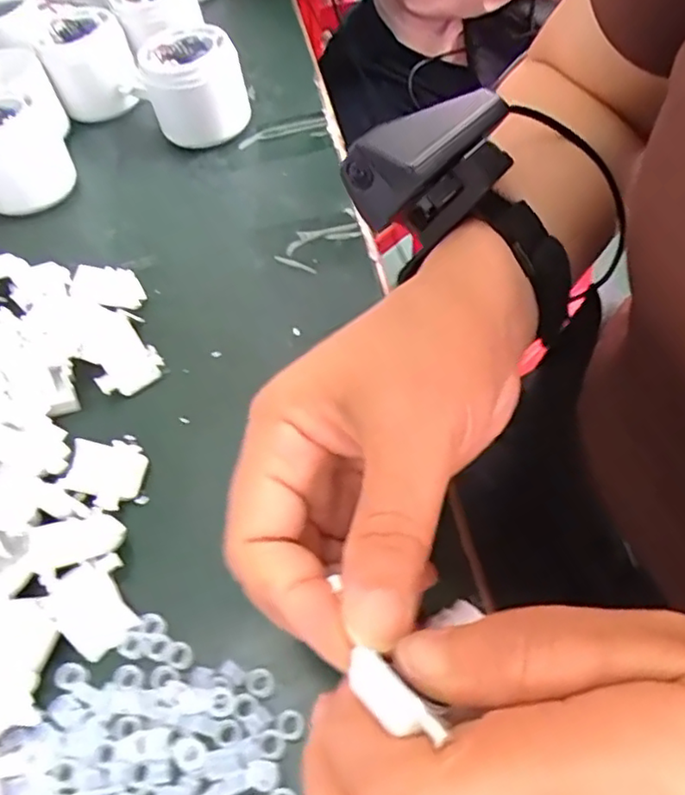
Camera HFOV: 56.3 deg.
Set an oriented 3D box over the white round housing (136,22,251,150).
[{"bbox_3d":[-0.093,-0.198,0.403,0.063,0.050,0.068,-4,58,-7],"label":"white round housing"}]

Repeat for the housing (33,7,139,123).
[{"bbox_3d":[-0.167,-0.221,0.430,0.052,0.055,0.052,-3,55,4],"label":"housing"}]

